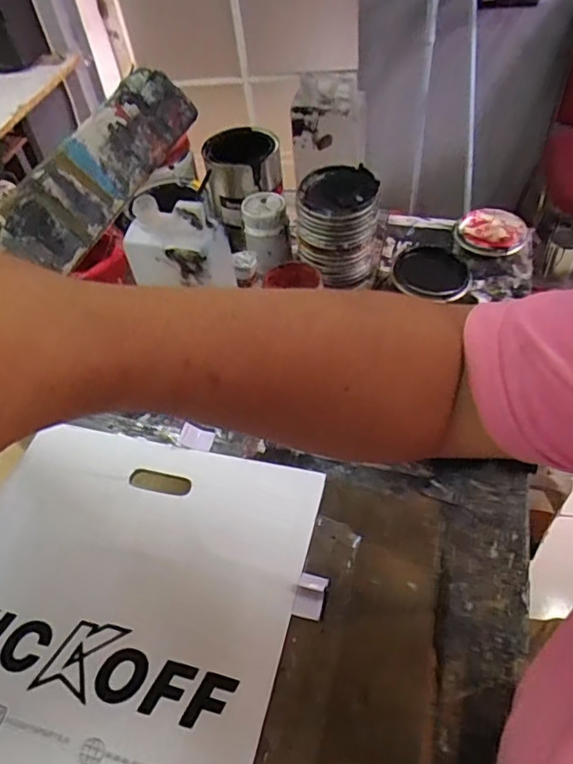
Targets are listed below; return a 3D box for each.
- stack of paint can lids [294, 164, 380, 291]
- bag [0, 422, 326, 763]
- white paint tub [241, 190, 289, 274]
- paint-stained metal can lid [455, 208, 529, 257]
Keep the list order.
[{"bbox_3d":[0.066,-0.202,0.730,0.102,0.142,0.093,0,47,5],"label":"stack of paint can lids"},{"bbox_3d":[-0.191,0.257,0.473,0.345,0.042,0.482,9,48,13],"label":"bag"},{"bbox_3d":[-0.025,-0.209,0.764,0.068,0.093,0.055,6,51,11],"label":"white paint tub"},{"bbox_3d":[0.310,-0.228,0.819,0.094,0.022,0.100,-3,50,4],"label":"paint-stained metal can lid"}]

